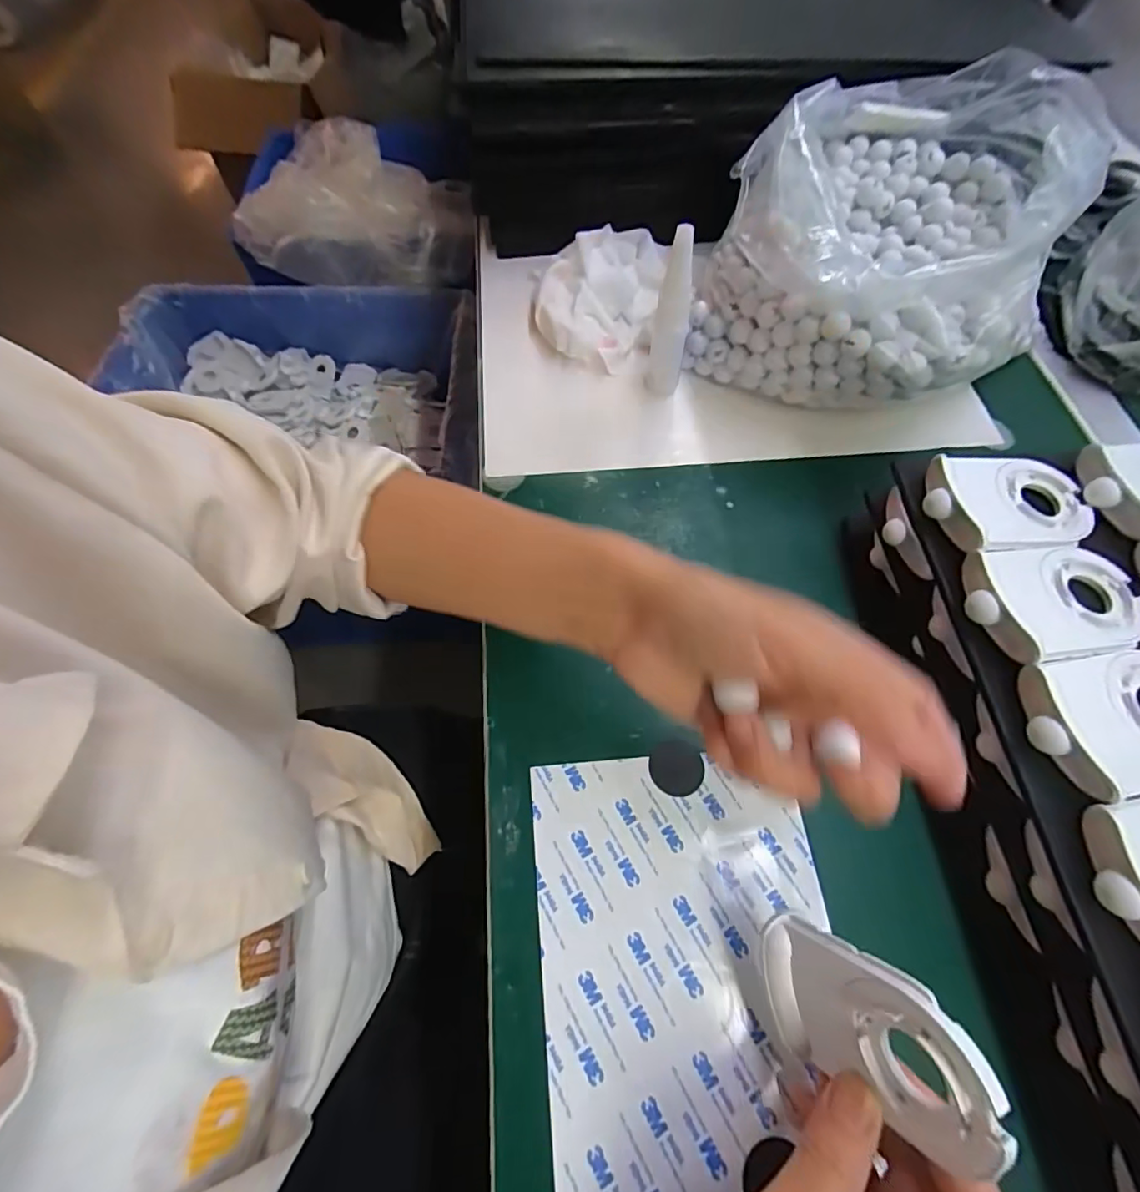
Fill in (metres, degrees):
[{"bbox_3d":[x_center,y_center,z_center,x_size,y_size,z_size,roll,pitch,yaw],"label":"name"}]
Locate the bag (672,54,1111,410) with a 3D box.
[{"bbox_3d":[0.211,-0.257,0.383,0.192,0.131,0.258,26,65,12],"label":"bag"}]

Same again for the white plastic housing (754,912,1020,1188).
[{"bbox_3d":[0.104,0.154,0.189,0.011,0.081,0.056,-4,85,-29],"label":"white plastic housing"}]

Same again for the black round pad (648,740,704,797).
[{"bbox_3d":[0.057,0.092,0.290,0.028,0.004,0.028,0,63,0],"label":"black round pad"}]

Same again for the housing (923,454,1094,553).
[{"bbox_3d":[0.236,-0.052,0.289,0.088,0.015,0.057,-6,63,-3],"label":"housing"}]

